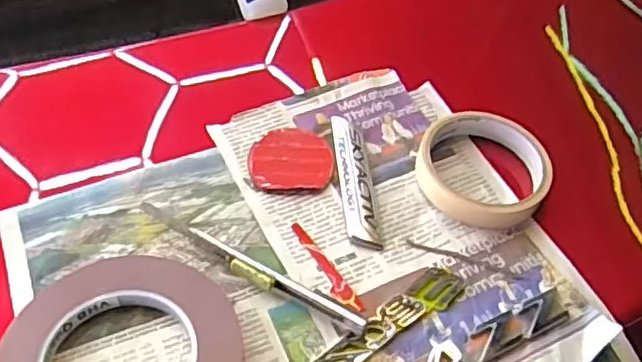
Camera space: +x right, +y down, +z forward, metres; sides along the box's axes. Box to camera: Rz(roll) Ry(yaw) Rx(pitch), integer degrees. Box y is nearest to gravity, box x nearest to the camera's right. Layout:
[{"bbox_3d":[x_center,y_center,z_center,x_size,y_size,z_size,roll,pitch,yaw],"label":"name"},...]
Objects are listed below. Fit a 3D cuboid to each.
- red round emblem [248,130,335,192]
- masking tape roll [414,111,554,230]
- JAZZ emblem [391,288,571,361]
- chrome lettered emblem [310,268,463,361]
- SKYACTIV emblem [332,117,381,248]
[{"bbox_3d":[-0.021,-0.014,0.437,0.055,0.007,0.050,1,53,-1],"label":"red round emblem"},{"bbox_3d":[0.110,-0.009,0.433,0.087,0.016,0.087,1,53,-1],"label":"masking tape roll"},{"bbox_3d":[0.082,0.092,0.358,0.137,0.009,0.029,-24,58,-19],"label":"JAZZ emblem"},{"bbox_3d":[0.023,0.089,0.352,0.148,0.007,0.022,-33,61,-24],"label":"chrome lettered emblem"},{"bbox_3d":[0.023,-0.002,0.435,0.022,0.005,0.109,-4,53,-5],"label":"SKYACTIV emblem"}]

